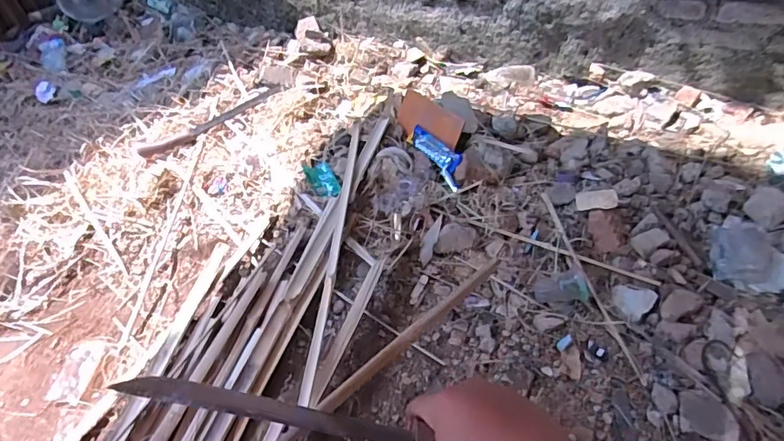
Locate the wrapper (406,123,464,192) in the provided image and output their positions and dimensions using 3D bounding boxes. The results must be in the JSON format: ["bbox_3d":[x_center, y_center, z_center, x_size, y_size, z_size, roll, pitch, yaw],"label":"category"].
[{"bbox_3d":[0.101,-0.148,1.105,0.060,0.017,0.201,-45,53,9],"label":"wrapper"}]

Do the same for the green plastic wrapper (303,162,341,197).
[{"bbox_3d":[-0.156,-0.091,1.125,0.056,0.011,0.125,-25,52,-15],"label":"green plastic wrapper"}]

